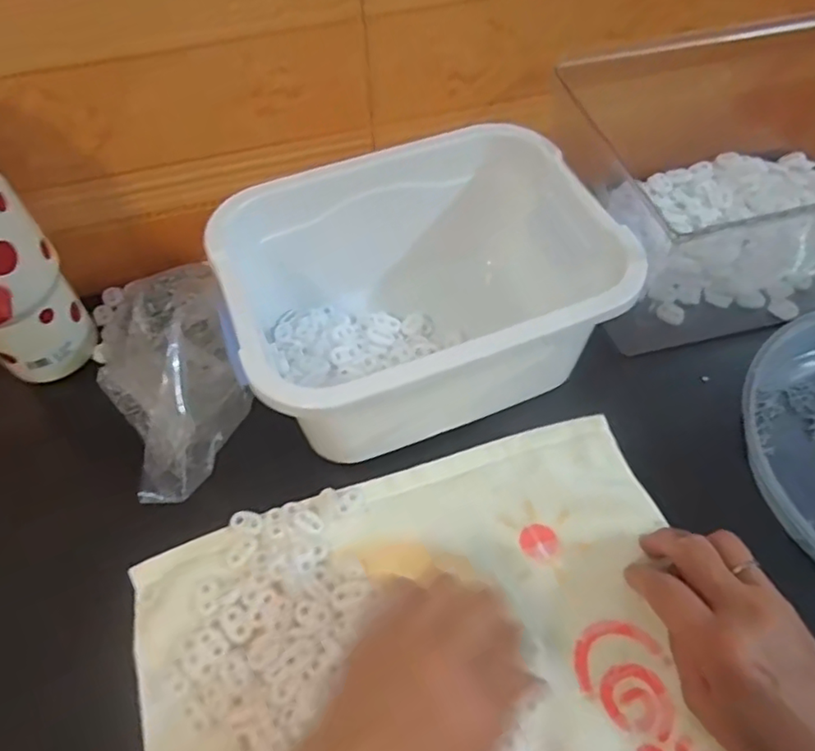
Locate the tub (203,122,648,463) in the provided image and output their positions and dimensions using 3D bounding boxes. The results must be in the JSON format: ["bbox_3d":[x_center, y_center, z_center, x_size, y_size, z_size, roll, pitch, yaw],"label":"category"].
[{"bbox_3d":[0.003,-0.058,0.432,0.247,0.124,0.202,-19,58,-11],"label":"tub"}]

